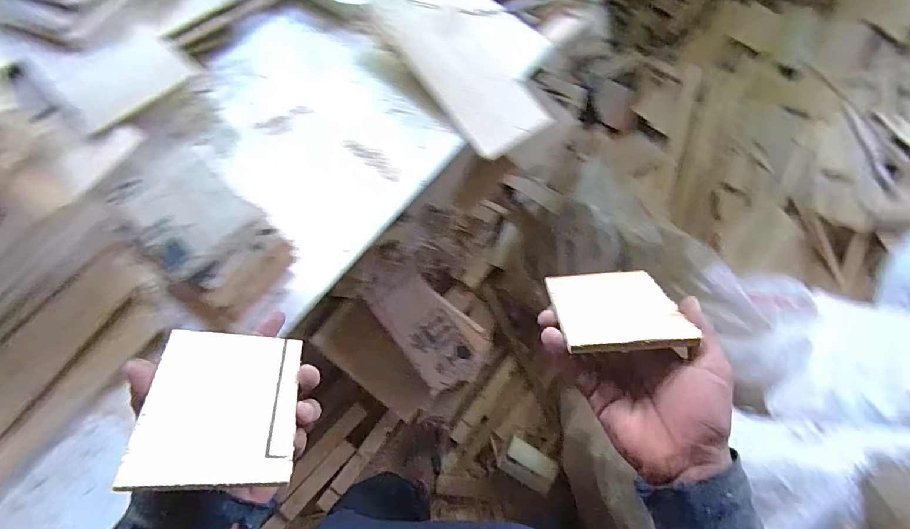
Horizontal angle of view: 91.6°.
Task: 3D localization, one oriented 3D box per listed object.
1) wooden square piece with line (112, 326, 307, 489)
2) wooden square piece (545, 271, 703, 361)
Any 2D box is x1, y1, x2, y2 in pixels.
[{"bbox_3d":[-0.155,0.092,0.300,0.088,0.004,0.118,11,34,-23],"label":"wooden square piece with line"},{"bbox_3d":[0.129,0.034,0.365,0.091,0.121,0.005,-5,113,5],"label":"wooden square piece"}]

